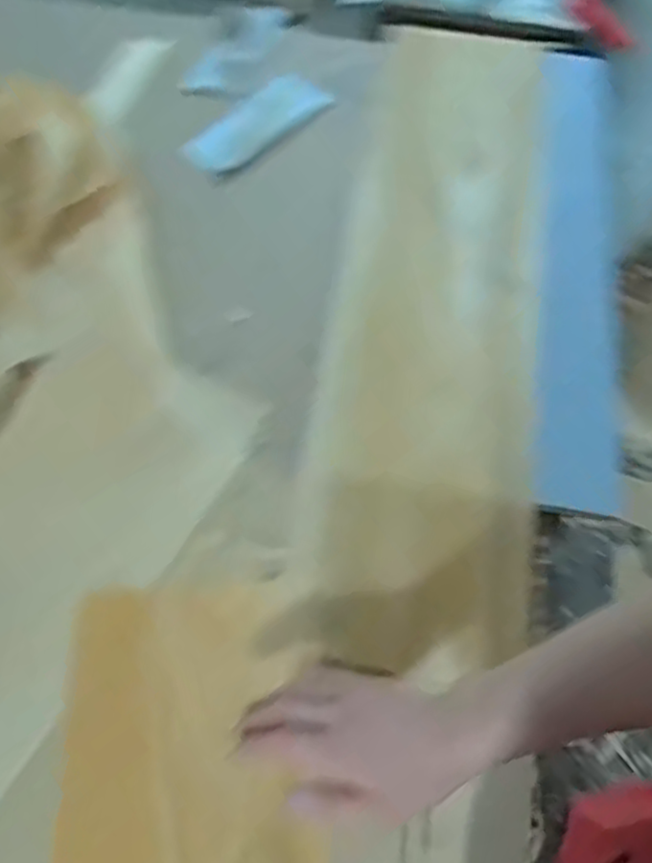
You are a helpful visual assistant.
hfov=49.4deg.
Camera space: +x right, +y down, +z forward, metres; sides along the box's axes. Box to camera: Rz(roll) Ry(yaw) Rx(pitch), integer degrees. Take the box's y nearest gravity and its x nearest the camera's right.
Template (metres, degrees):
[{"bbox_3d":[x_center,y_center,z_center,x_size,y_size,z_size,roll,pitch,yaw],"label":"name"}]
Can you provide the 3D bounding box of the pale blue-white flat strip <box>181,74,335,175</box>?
[{"bbox_3d":[-0.103,-0.456,1.051,0.212,0.015,0.084,-35,76,-1],"label":"pale blue-white flat strip"}]

